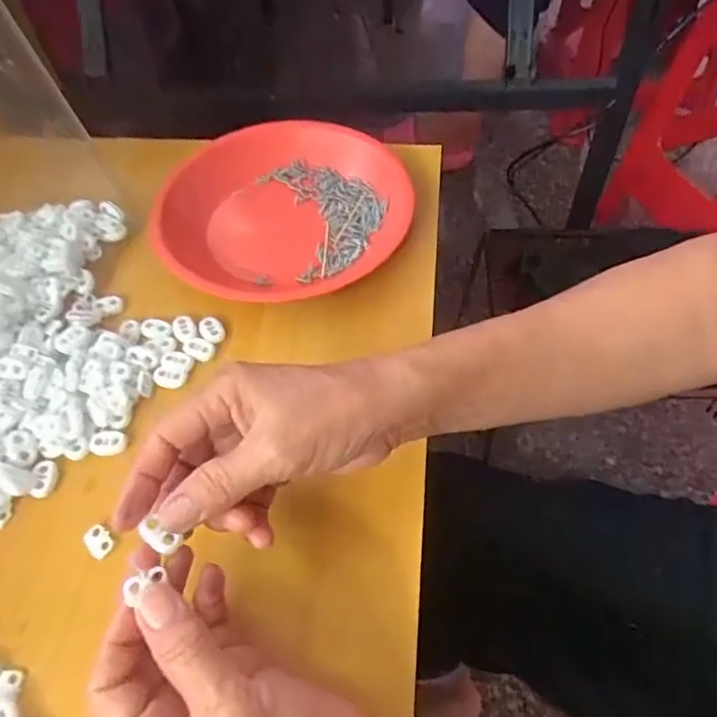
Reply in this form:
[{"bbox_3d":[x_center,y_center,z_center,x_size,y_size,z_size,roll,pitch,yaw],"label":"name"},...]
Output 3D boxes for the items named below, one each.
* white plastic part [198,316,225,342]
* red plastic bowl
[{"bbox_3d":[-0.103,-0.021,0.421,0.016,0.004,0.023,-25,57,-14],"label":"white plastic part"},{"bbox_3d":[-0.059,-0.114,0.478,0.192,0.036,0.188,-2,54,2],"label":"red plastic bowl"}]

